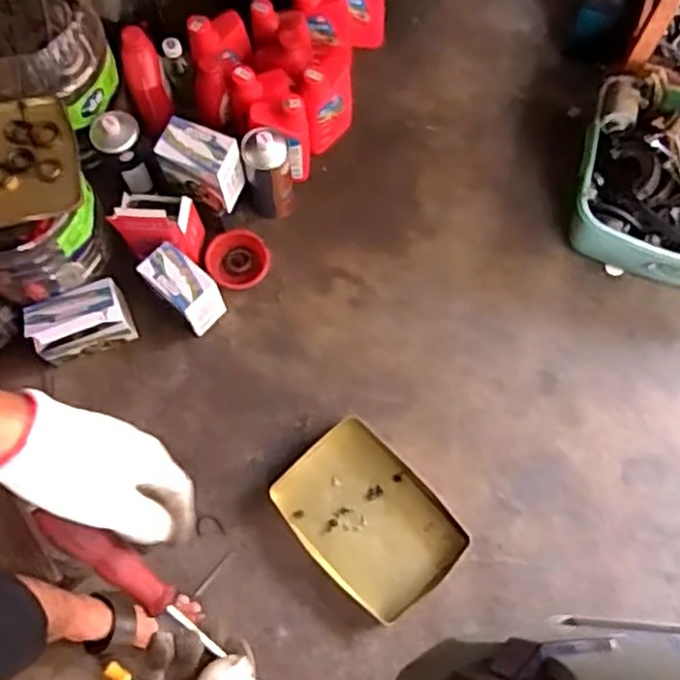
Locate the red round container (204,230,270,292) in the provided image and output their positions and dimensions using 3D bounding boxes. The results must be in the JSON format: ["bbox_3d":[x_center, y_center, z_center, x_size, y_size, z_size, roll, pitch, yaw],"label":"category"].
[{"bbox_3d":[-0.191,-0.149,1.360,0.115,0.055,0.112,0,72,0],"label":"red round container"}]

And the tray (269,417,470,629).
[{"bbox_3d":[0.048,0.306,1.243,0.225,0.041,0.303,-41,77,-12],"label":"tray"}]

